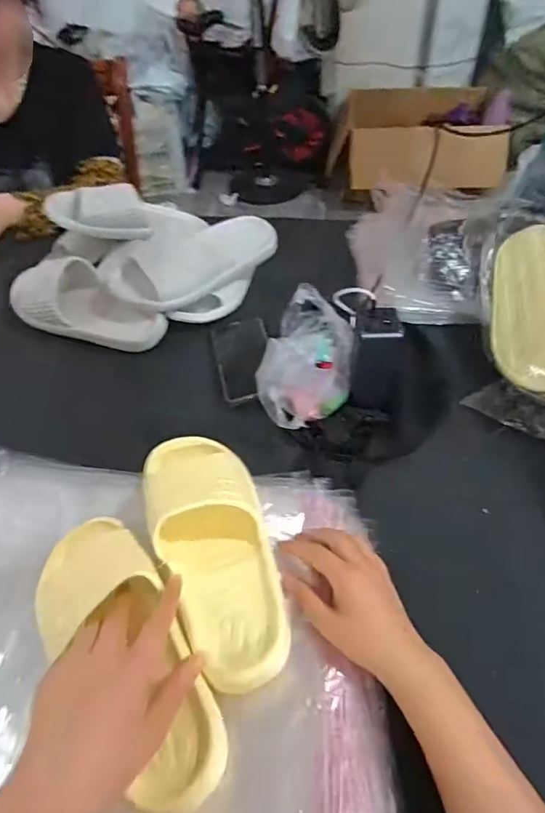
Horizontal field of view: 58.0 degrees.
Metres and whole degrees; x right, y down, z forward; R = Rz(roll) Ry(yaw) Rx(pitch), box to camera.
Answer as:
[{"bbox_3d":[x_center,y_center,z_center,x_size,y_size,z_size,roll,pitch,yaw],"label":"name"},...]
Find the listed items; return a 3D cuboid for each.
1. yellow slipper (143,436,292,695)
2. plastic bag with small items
[{"bbox_3d":[-0.054,0.118,0.446,0.095,0.052,0.241,-17,57,-13],"label":"yellow slipper"},{"bbox_3d":[0.046,-0.055,0.616,0.108,0.082,0.183,12,49,12],"label":"plastic bag with small items"}]

